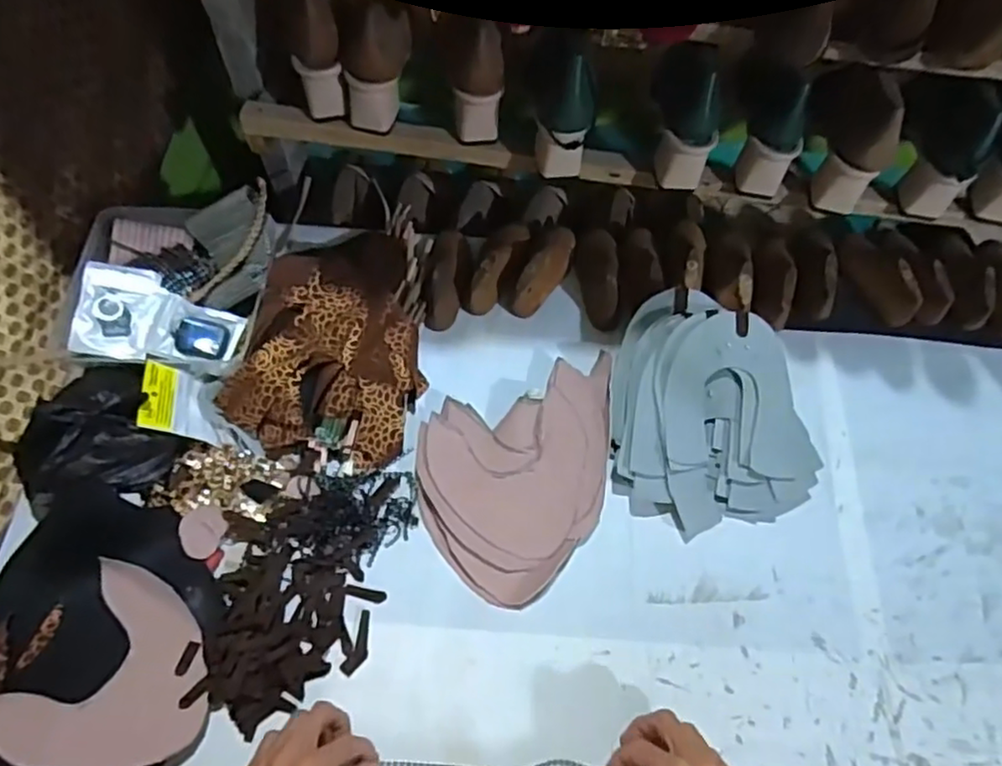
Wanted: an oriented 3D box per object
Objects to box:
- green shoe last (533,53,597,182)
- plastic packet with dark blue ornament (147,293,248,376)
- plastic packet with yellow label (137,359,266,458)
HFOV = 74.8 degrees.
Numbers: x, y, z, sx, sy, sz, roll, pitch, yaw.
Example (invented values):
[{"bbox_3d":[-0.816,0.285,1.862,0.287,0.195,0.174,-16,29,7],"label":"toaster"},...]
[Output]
[{"bbox_3d":[0.066,-0.276,0.672,0.062,0.119,0.062,9,64,2],"label":"green shoe last"},{"bbox_3d":[-0.325,-0.049,0.700,0.081,0.015,0.074,19,72,-15],"label":"plastic packet with dark blue ornament"},{"bbox_3d":[-0.296,0.024,0.655,0.116,0.014,0.081,20,40,-31],"label":"plastic packet with yellow label"}]

